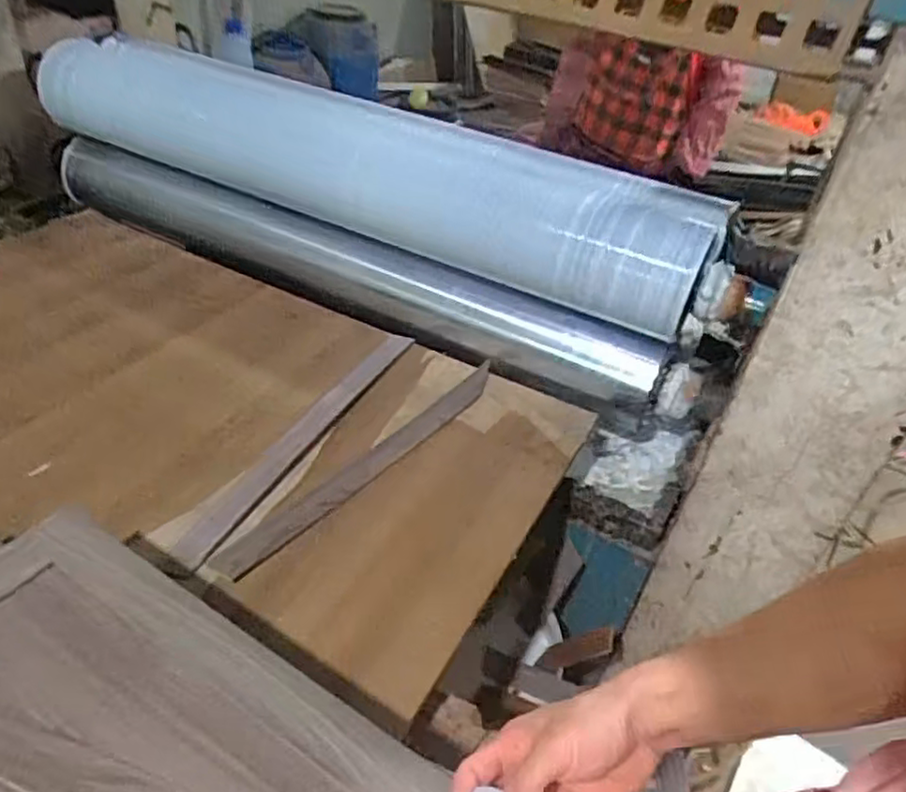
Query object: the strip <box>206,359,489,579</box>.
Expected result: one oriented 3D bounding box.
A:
[{"bbox_3d":[-0.100,0.080,0.931,0.043,0.015,0.531,30,44,26],"label":"strip"}]

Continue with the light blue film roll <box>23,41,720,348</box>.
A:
[{"bbox_3d":[-0.212,-0.438,1.238,1.395,0.180,0.238,23,41,19],"label":"light blue film roll"}]

